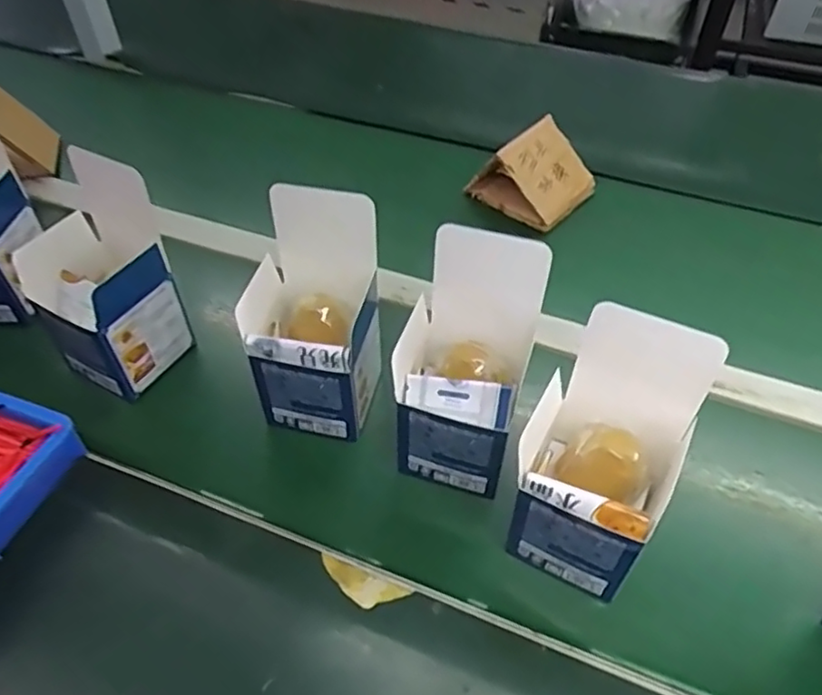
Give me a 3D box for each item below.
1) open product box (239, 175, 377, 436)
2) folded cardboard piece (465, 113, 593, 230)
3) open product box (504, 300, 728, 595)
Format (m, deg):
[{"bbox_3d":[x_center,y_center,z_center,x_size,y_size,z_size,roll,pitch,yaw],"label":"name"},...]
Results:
[{"bbox_3d":[-0.076,-0.022,0.504,0.097,0.172,0.094,10,49,8],"label":"open product box"},{"bbox_3d":[0.142,-0.202,0.734,0.103,0.074,0.102,-34,56,-27],"label":"folded cardboard piece"},{"bbox_3d":[0.124,0.074,0.427,0.098,0.182,0.100,24,52,20],"label":"open product box"}]

